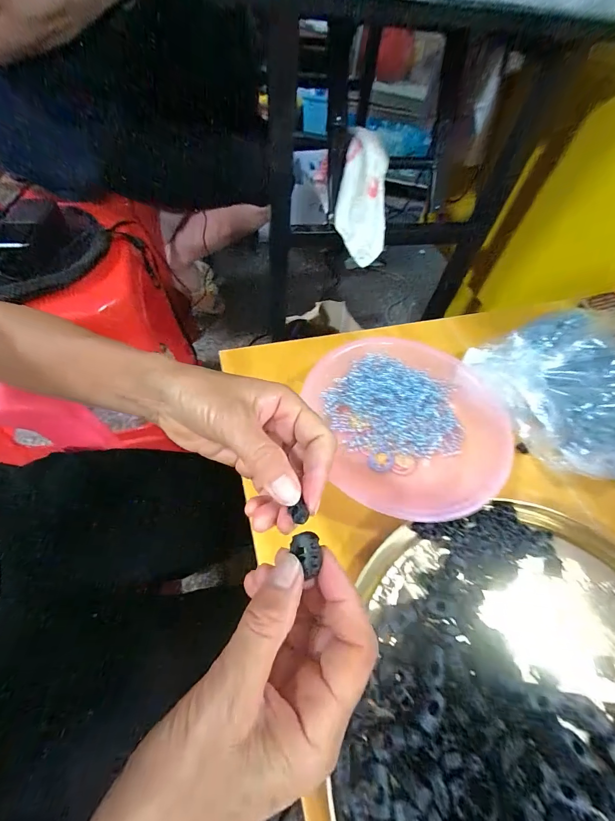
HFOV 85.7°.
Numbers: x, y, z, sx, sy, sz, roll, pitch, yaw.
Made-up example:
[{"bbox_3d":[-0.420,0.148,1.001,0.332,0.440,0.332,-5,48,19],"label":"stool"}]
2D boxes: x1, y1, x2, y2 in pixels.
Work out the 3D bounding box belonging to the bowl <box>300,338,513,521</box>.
[{"bbox_3d":[0.106,0.008,0.324,0.183,0.033,0.185,2,57,-3],"label":"bowl"}]

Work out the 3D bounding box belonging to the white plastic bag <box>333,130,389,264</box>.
[{"bbox_3d":[0.079,-0.313,0.499,0.069,0.178,0.031,-13,33,-13],"label":"white plastic bag"}]

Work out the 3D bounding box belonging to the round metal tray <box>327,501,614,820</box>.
[{"bbox_3d":[0.163,0.203,0.207,0.265,0.028,0.288,2,57,-3],"label":"round metal tray"}]

